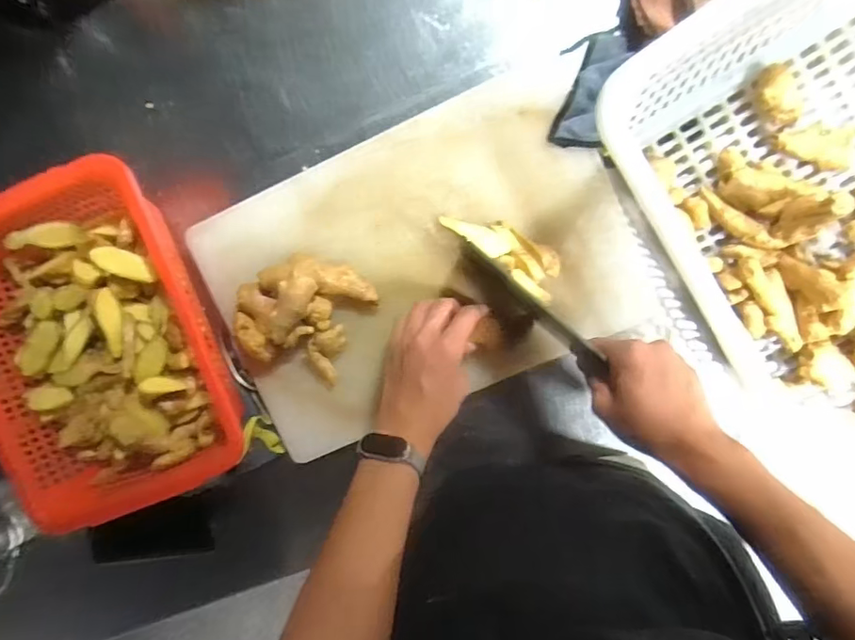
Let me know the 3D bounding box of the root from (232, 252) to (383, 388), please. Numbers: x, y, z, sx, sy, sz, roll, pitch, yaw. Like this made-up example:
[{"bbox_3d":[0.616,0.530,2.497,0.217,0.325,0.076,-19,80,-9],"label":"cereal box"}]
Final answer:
[{"bbox_3d":[-0.136,-0.009,0.576,0.125,0.056,0.125,31,99,0],"label":"root"}]

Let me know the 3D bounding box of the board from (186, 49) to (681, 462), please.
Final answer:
[{"bbox_3d":[-0.003,-0.056,0.594,0.448,0.033,0.295,-23,93,5],"label":"board"}]

